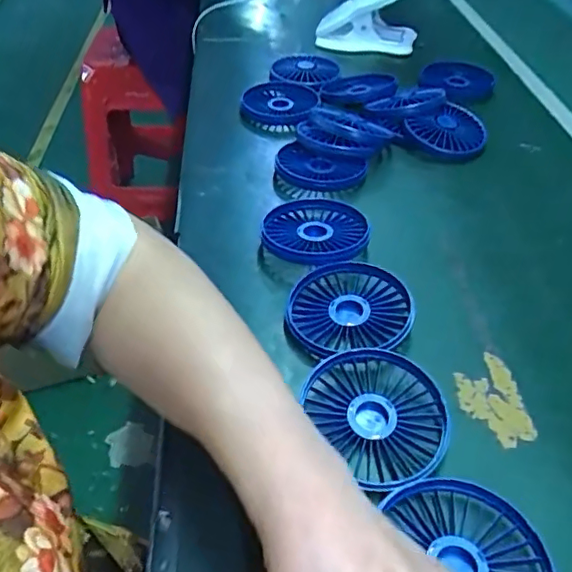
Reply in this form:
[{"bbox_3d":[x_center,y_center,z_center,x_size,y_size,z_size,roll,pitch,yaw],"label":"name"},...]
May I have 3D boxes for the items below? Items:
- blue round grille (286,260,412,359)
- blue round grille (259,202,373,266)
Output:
[{"bbox_3d":[0.045,0.017,0.407,0.087,0.021,0.083,1,42,-1],"label":"blue round grille"},{"bbox_3d":[0.025,-0.046,0.465,0.086,0.013,0.086,1,42,-1],"label":"blue round grille"}]

